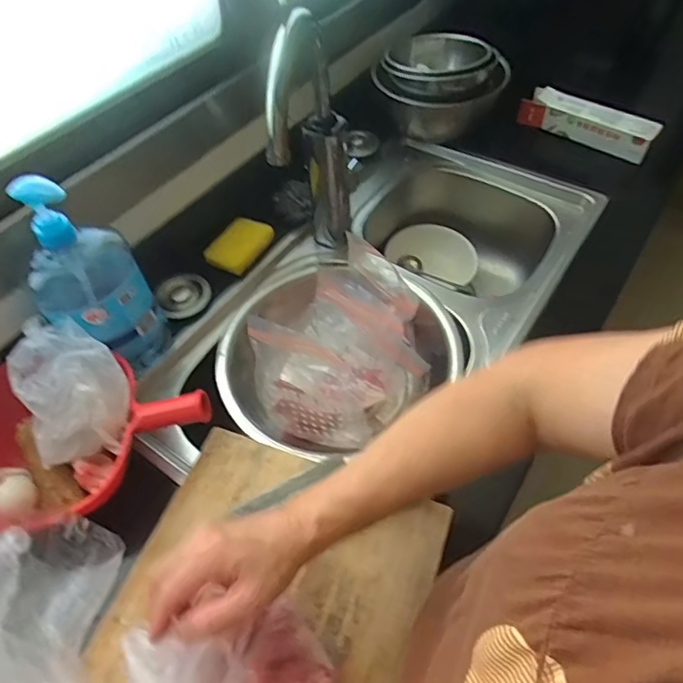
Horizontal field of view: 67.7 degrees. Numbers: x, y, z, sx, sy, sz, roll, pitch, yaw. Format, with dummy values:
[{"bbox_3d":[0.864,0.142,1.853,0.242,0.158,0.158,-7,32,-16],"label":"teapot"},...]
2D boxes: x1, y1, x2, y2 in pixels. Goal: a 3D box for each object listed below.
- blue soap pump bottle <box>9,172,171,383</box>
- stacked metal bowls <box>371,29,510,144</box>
[{"bbox_3d":[-0.288,-0.066,0.595,0.072,0.266,0.100,12,55,12],"label":"blue soap pump bottle"},{"bbox_3d":[0.183,-0.466,0.940,0.207,0.145,0.220,-2,53,2],"label":"stacked metal bowls"}]

